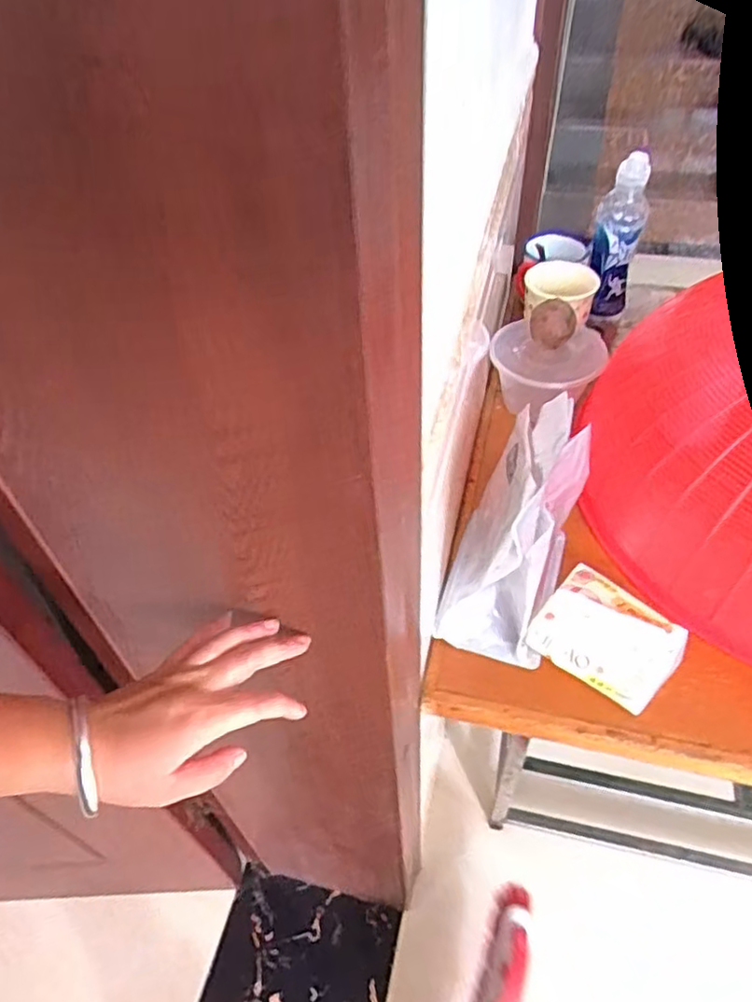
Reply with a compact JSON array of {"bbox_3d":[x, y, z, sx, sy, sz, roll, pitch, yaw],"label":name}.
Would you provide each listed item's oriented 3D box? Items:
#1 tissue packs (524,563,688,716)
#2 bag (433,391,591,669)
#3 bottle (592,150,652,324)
[{"bbox_3d":[0.223,0.127,0.619,0.123,0.048,0.100,33,57,30],"label":"tissue packs"},{"bbox_3d":[0.130,0.029,0.639,0.111,0.209,0.171,13,49,16],"label":"bag"},{"bbox_3d":[0.340,-0.365,0.917,0.063,0.221,0.056,10,48,14],"label":"bottle"}]

